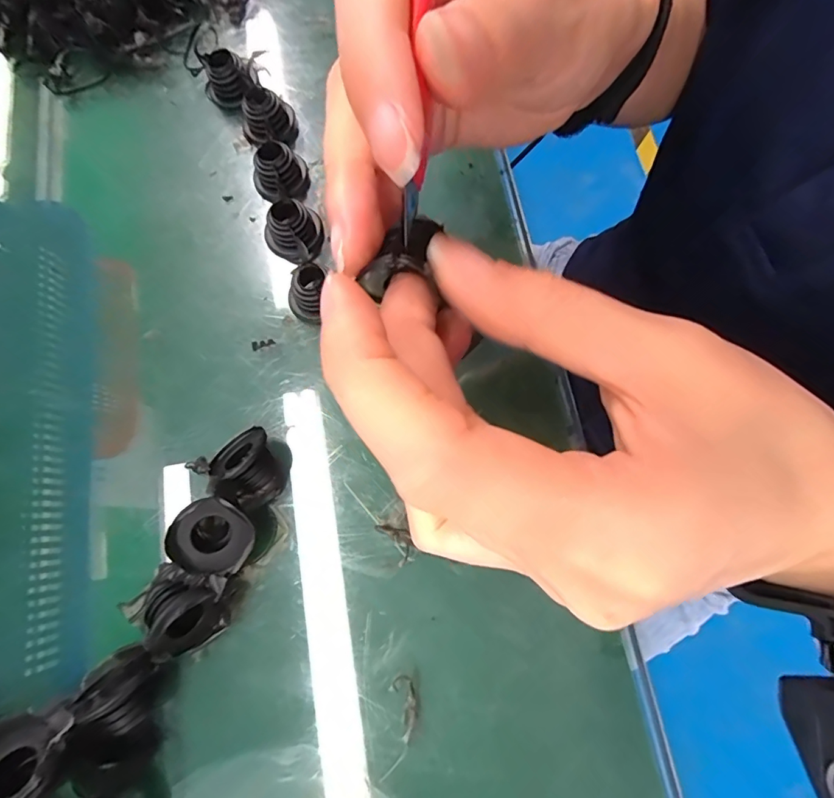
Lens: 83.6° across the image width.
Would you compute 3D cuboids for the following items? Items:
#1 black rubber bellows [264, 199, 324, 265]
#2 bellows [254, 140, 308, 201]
[{"bbox_3d":[-0.057,-0.080,0.222,0.021,0.019,0.025,21,76,7],"label":"black rubber bellows"},{"bbox_3d":[-0.068,-0.112,0.231,0.023,0.021,0.018,20,76,6],"label":"bellows"}]

